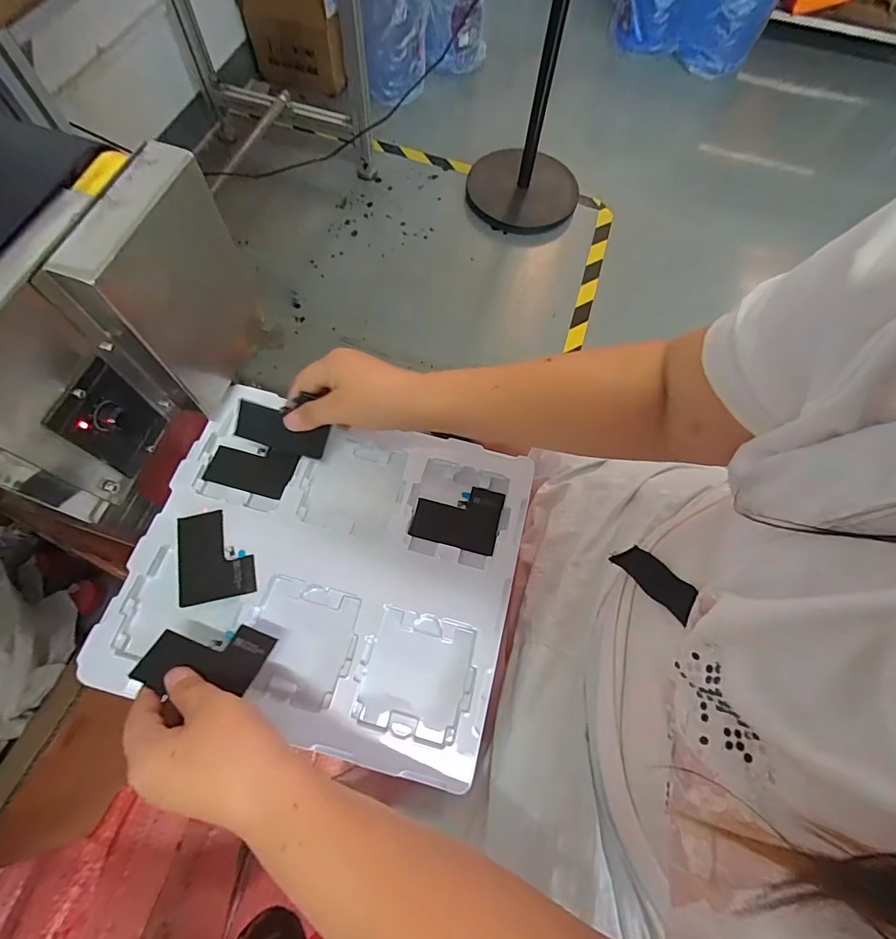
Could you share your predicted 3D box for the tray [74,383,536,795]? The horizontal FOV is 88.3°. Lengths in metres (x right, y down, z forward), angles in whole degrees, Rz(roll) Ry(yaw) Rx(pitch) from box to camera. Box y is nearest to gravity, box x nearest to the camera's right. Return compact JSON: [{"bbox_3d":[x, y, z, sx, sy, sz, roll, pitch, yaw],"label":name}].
[{"bbox_3d":[-0.101,0.078,0.401,0.309,0.018,0.269,14,68,3],"label":"tray"}]

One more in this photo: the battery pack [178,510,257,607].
[{"bbox_3d":[-0.197,0.072,0.393,0.057,0.010,0.076,-12,69,-8],"label":"battery pack"}]

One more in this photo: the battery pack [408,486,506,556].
[{"bbox_3d":[0.009,0.042,0.428,0.077,0.004,0.060,14,68,3],"label":"battery pack"}]

